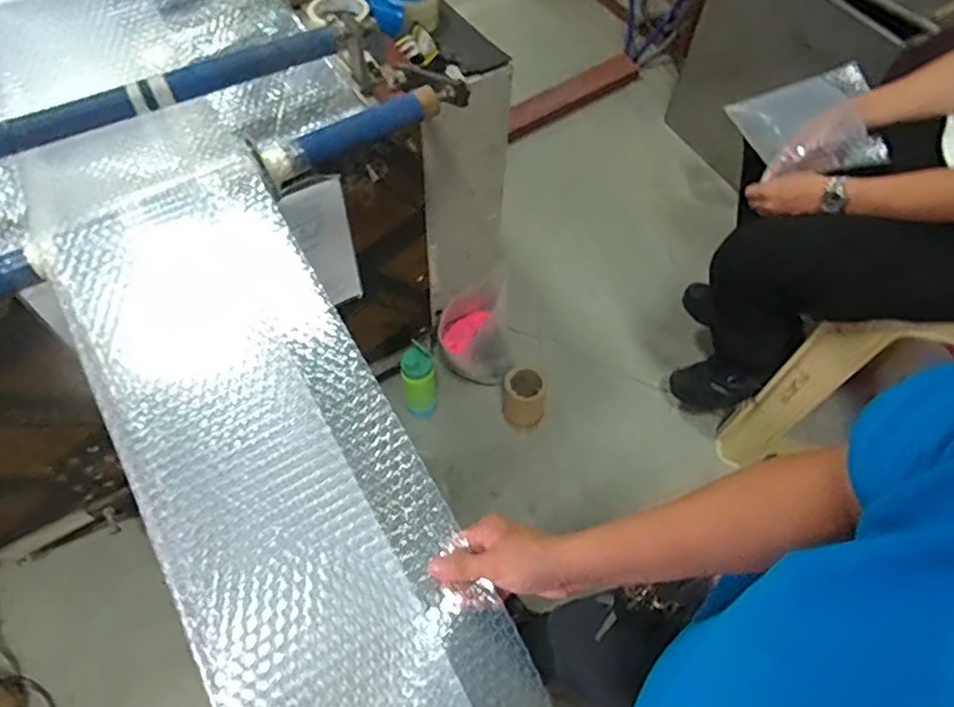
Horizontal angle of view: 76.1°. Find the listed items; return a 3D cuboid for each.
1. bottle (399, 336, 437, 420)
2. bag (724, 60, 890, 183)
[{"bbox_3d":[-0.130,0.065,1.393,0.077,0.232,0.079,1,58,-2],"label":"bottle"},{"bbox_3d":[0.605,-0.405,1.082,0.232,0.095,0.220,-10,68,5],"label":"bag"}]

